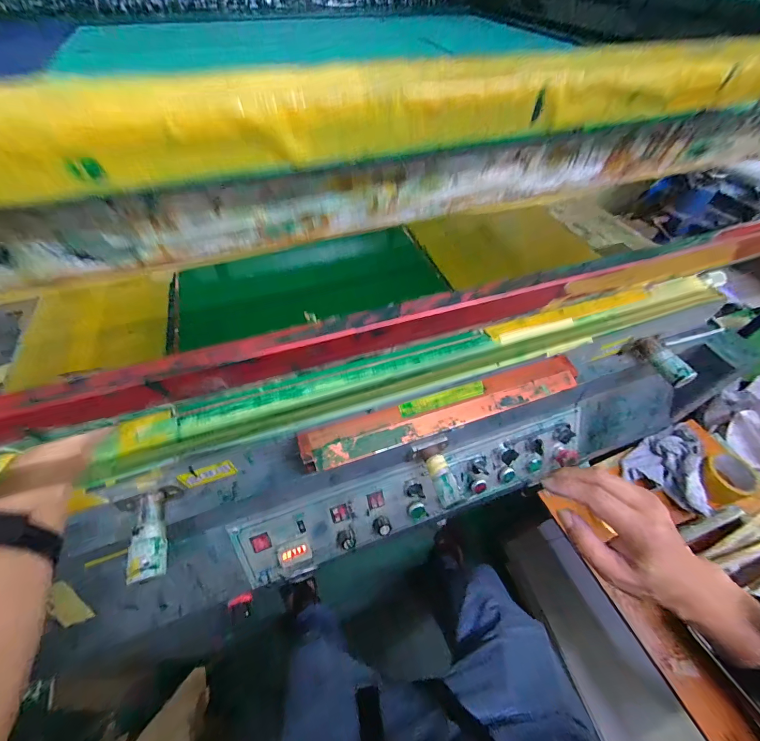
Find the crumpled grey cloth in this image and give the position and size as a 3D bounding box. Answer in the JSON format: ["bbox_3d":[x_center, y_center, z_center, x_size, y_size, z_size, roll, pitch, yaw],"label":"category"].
[{"bbox_3d":[0.620,0.193,0.692,0.155,0.065,0.148,-30,59,-23],"label":"crumpled grey cloth"}]

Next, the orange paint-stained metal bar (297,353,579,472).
[{"bbox_3d":[0.091,0.048,0.443,0.383,0.015,0.054,-15,54,-13],"label":"orange paint-stained metal bar"}]

